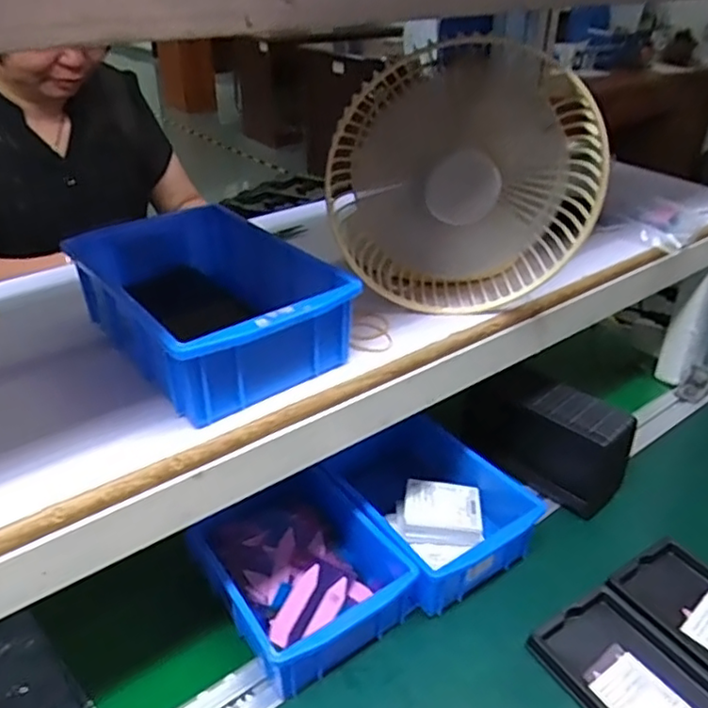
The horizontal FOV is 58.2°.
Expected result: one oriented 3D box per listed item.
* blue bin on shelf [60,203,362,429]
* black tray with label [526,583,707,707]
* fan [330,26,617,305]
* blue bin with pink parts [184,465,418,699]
[{"bbox_3d":[-0.105,-0.040,0.457,0.129,0.063,0.199,-23,39,-32],"label":"blue bin on shelf"},{"bbox_3d":[0.223,0.259,0.484,0.101,0.019,0.160,-20,38,-28],"label":"black tray with label"},{"bbox_3d":[0.082,-0.129,0.490,0.198,0.181,0.072,2,33,4],"label":"fan"},{"bbox_3d":[-0.042,0.183,0.529,0.134,0.064,0.153,-23,39,-31],"label":"blue bin with pink parts"}]

